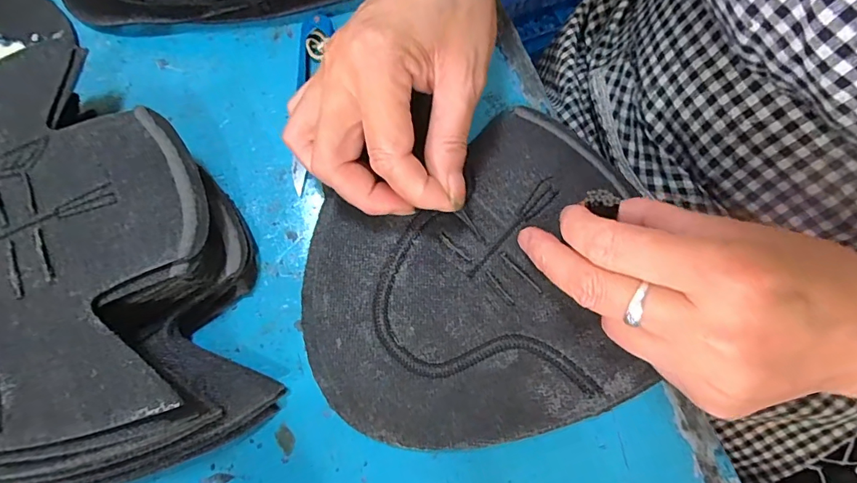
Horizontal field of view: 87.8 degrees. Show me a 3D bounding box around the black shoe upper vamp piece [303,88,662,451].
[{"bbox_3d":[0.021,0.020,0.221,0.164,0.006,0.144,-19,75,-4],"label":"black shoe upper vamp piece"}]

